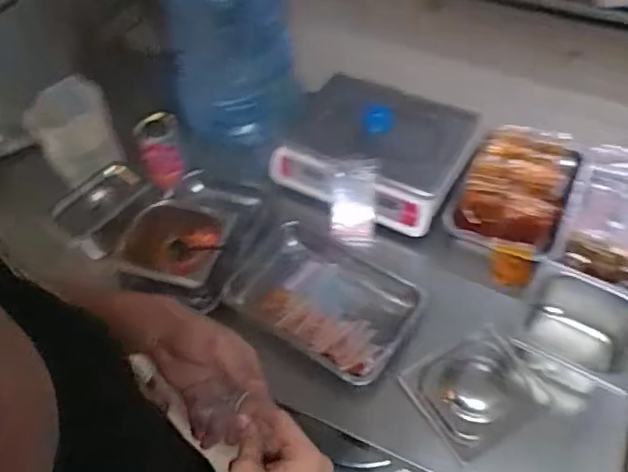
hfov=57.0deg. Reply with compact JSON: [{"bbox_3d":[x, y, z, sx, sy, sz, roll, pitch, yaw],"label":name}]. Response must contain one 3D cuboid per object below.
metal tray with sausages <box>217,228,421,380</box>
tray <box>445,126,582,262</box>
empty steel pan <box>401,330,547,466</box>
[{"bbox_3d":[0.009,0.102,0.964,0.299,0.066,0.197,27,60,24],"label":"metal tray with sausages"},{"bbox_3d":[0.372,-0.091,1.066,0.184,0.044,0.282,20,57,20],"label":"tray"},{"bbox_3d":[0.240,0.235,0.869,0.163,0.021,0.154,-25,54,-13],"label":"empty steel pan"}]

